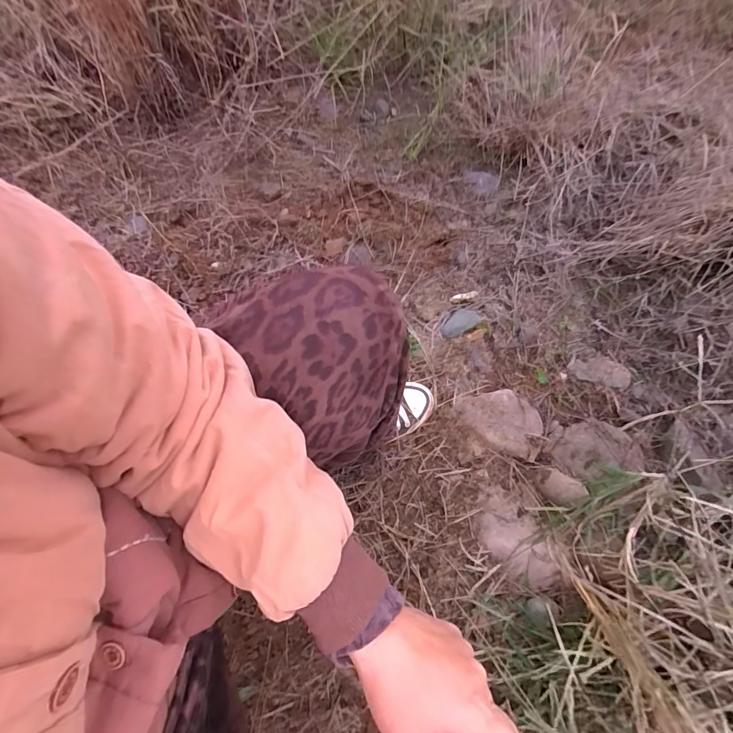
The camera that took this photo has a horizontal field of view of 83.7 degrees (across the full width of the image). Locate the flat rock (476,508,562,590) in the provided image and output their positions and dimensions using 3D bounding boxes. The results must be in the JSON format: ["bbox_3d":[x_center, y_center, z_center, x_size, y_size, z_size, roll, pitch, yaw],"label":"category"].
[{"bbox_3d":[0.232,0.280,0.627,0.085,0.025,0.123,-16,66,-8],"label":"flat rock"}]

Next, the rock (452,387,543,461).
[{"bbox_3d":[0.235,0.093,0.706,0.147,0.038,0.093,42,71,17],"label":"rock"}]

